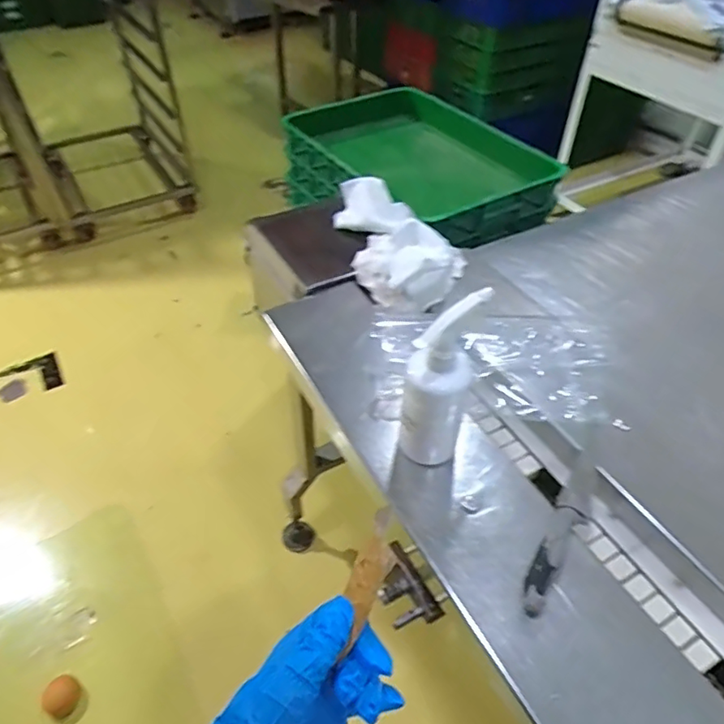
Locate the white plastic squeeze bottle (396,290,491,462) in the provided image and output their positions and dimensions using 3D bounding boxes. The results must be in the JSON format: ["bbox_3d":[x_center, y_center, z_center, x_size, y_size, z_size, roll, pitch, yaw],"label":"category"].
[{"bbox_3d":[0.083,0.024,0.605,0.064,0.215,0.072,12,46,11],"label":"white plastic squeeze bottle"}]

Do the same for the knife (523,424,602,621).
[{"bbox_3d":[0.234,0.158,0.614,0.032,0.028,0.267,24,50,22],"label":"knife"}]

